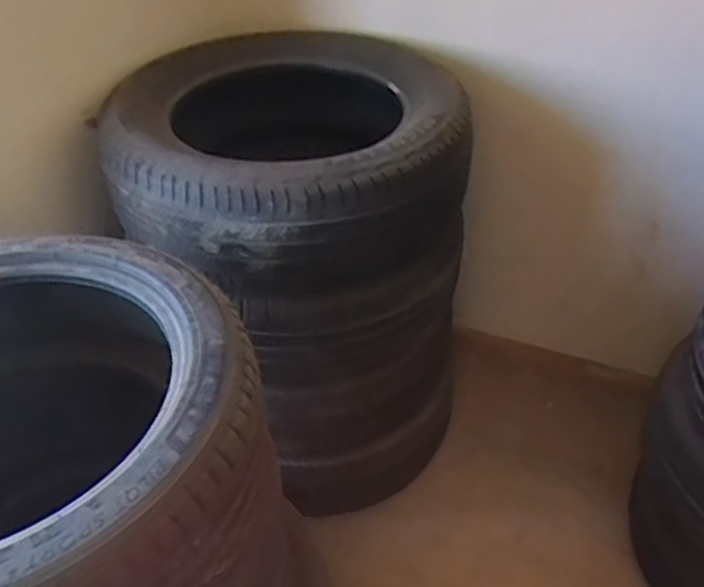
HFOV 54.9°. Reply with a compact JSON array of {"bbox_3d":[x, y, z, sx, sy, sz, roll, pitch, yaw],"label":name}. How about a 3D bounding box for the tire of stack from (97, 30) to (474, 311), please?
[{"bbox_3d":[-0.135,-0.274,1.364,0.646,0.275,0.643,-13,42,-13],"label":"tire of stack"}]

